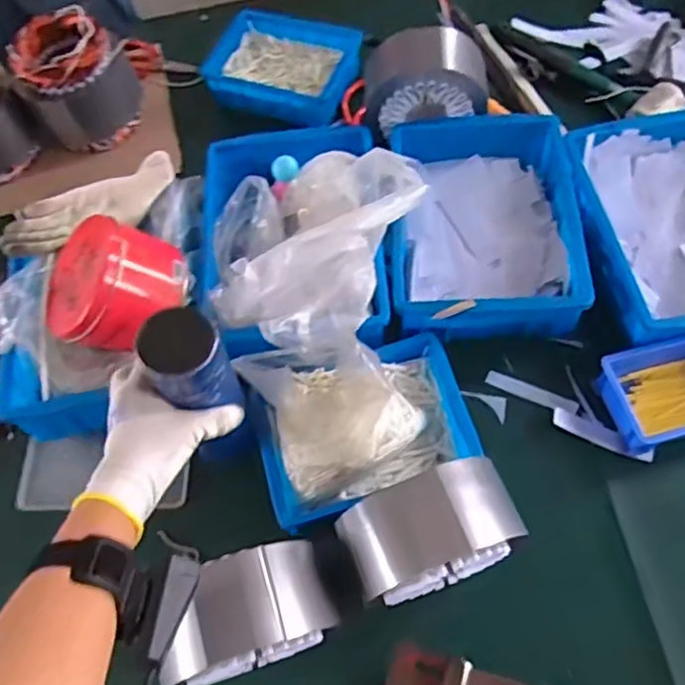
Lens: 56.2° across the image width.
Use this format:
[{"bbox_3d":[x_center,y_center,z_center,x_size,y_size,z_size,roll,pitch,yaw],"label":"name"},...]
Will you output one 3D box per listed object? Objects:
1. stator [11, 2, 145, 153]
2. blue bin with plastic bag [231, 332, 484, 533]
[{"bbox_3d":[-0.364,-0.363,0.891,0.149,0.134,0.128,-35,66,-12],"label":"stator"},{"bbox_3d":[0.017,0.067,0.612,0.204,0.109,0.149,-17,64,-5],"label":"blue bin with plastic bag"}]

